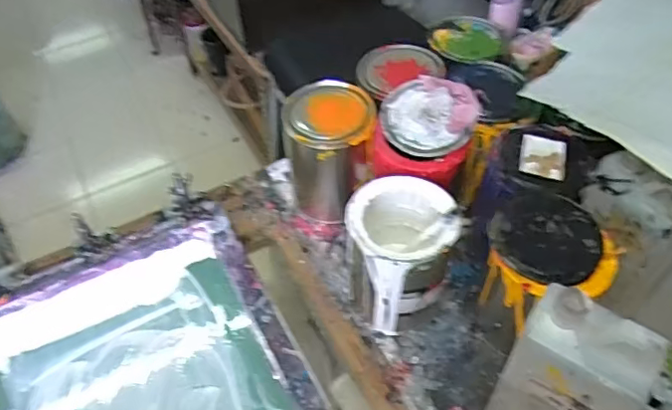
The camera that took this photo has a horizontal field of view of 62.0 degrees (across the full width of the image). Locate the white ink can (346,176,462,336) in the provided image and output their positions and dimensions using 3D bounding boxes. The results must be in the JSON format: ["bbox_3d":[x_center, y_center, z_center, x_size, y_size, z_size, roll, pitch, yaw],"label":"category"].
[{"bbox_3d":[0.069,0.056,0.615,0.108,0.140,0.120,15,53,14],"label":"white ink can"}]

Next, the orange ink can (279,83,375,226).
[{"bbox_3d":[-0.006,-0.065,0.711,0.106,0.154,0.104,-2,51,0],"label":"orange ink can"}]

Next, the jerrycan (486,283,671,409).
[{"bbox_3d":[0.190,0.153,0.478,0.106,0.206,0.053,35,60,27],"label":"jerrycan"}]

